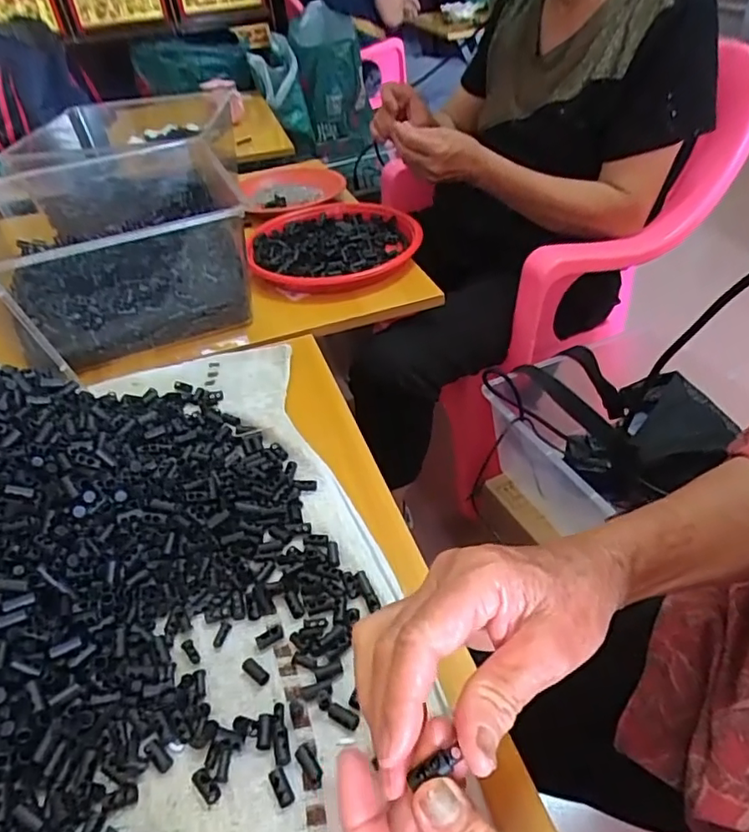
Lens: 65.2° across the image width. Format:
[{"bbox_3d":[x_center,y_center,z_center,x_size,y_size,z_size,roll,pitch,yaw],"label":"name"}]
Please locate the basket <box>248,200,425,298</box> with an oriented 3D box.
[{"bbox_3d":[-0.063,-0.252,0.836,0.227,0.040,0.261,-13,41,-9],"label":"basket"}]

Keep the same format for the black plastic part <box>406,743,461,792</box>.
[{"bbox_3d":[0.024,0.142,0.238,0.022,0.004,0.009,-27,44,-1],"label":"black plastic part"}]

